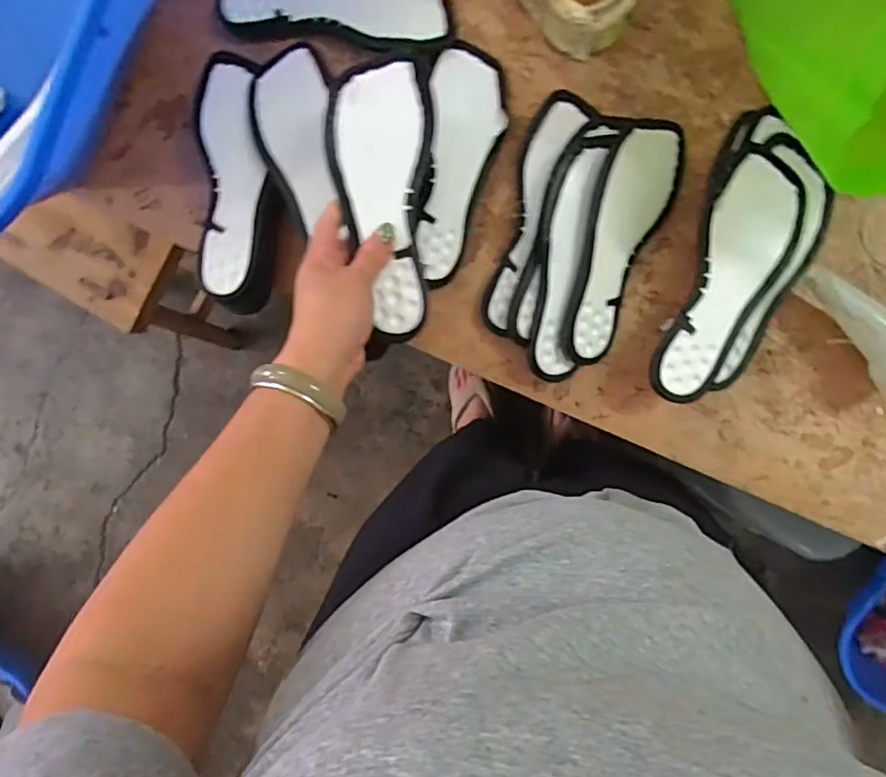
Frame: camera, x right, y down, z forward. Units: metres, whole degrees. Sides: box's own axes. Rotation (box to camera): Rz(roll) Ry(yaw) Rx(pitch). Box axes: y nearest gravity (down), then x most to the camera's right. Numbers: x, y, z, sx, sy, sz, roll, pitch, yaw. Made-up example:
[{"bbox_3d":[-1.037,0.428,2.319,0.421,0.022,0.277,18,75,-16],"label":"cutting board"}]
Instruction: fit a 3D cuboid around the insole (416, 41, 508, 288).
[{"bbox_3d":[0.018,-0.215,0.584,0.071,0.021,0.223,6,96,6],"label":"insole"}]

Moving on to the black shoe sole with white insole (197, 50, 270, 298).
[{"bbox_3d":[-0.201,-0.207,0.589,0.063,0.043,0.227,0,96,7],"label":"black shoe sole with white insole"}]

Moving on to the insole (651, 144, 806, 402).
[{"bbox_3d":[0.253,-0.100,0.536,0.073,0.018,0.231,23,94,4],"label":"insole"}]

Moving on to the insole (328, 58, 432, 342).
[{"bbox_3d":[-0.045,-0.149,0.477,0.074,0.020,0.216,-5,92,7],"label":"insole"}]

